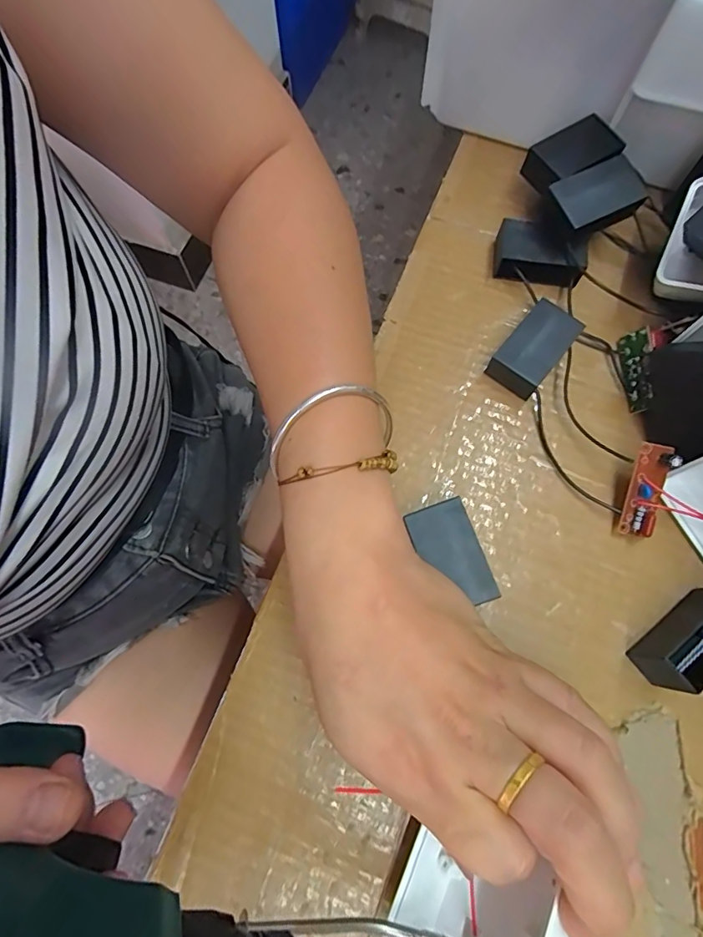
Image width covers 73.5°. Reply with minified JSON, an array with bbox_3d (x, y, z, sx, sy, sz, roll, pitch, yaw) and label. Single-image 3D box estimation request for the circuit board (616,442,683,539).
[{"bbox_3d":[0.139,0.010,0.221,0.015,0.012,0.044,16,94,5],"label":"circuit board"}]

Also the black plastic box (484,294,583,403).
[{"bbox_3d":[0.097,-0.063,0.252,0.028,0.017,0.048,39,76,11],"label":"black plastic box"}]

